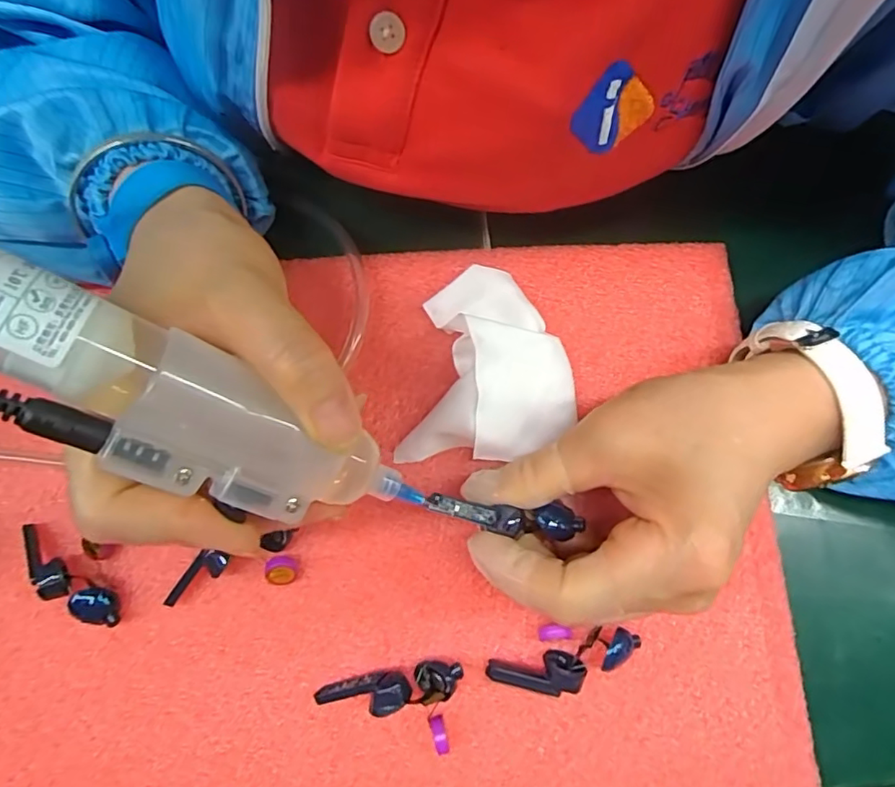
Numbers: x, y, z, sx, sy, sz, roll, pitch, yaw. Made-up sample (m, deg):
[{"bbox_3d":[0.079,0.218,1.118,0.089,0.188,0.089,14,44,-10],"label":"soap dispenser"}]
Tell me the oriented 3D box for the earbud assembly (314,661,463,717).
[{"bbox_3d":[-0.021,0.108,0.205,0.053,0.015,0.013,-11,74,-1],"label":"earbud assembly"}]

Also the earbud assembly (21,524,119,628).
[{"bbox_3d":[-0.147,0.071,0.213,0.052,0.015,0.012,33,78,11],"label":"earbud assembly"}]

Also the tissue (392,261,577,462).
[{"bbox_3d":[0.016,-0.014,0.229,0.067,0.031,0.080,-1,74,2],"label":"tissue"}]

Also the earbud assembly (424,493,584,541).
[{"bbox_3d":[0.020,0.043,0.199,0.054,0.009,0.012,8,78,1],"label":"earbud assembly"}]

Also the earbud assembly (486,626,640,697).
[{"bbox_3d":[0.043,0.100,0.207,0.056,0.014,0.015,-16,74,-3],"label":"earbud assembly"}]

